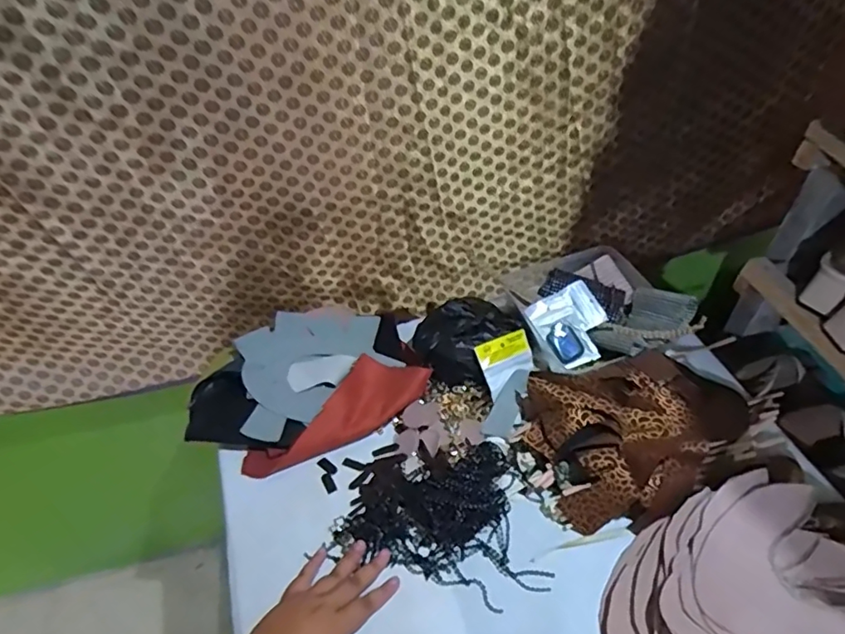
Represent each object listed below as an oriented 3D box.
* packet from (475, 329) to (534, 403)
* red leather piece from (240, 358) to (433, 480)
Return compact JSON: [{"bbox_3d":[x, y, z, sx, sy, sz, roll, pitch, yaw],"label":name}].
[{"bbox_3d":[0.113,0.057,0.706,0.082,0.009,0.065,-25,87,-24],"label":"packet"},{"bbox_3d":[-0.117,0.126,0.700,0.254,0.045,0.093,-27,52,-18],"label":"red leather piece"}]

